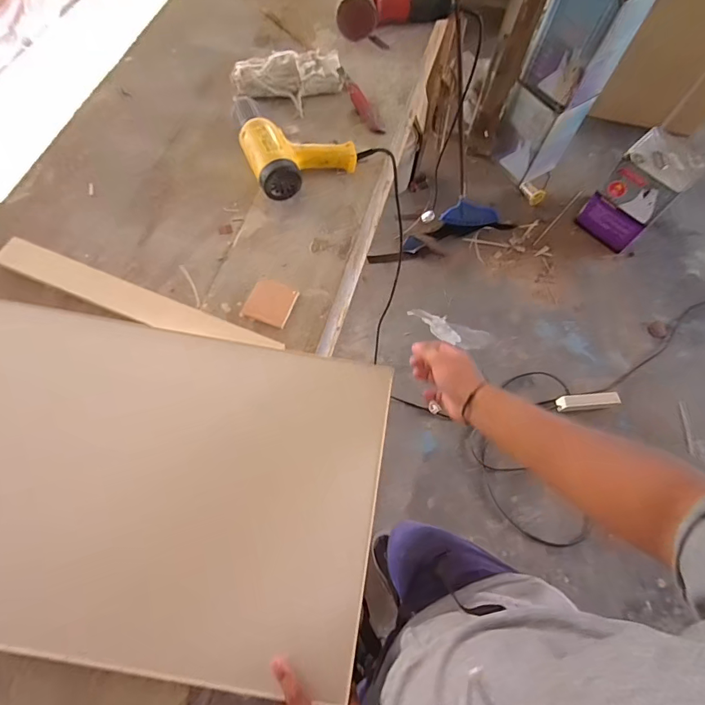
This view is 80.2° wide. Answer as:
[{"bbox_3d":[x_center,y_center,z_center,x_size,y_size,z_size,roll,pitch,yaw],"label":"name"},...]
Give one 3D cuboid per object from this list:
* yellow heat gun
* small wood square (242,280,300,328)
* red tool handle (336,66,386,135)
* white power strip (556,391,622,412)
[{"bbox_3d":[-0.116,-0.400,0.762,0.179,0.071,0.231,-24,70,-10],"label":"yellow heat gun"},{"bbox_3d":[-0.129,-0.079,0.664,0.072,0.010,0.073,20,69,7],"label":"small wood square"},{"bbox_3d":[0.015,-0.500,0.834,0.033,0.023,0.176,-20,69,-9],"label":"red tool handle"},{"bbox_3d":[0.806,0.167,1.430,0.191,0.041,0.051,-4,68,-5],"label":"white power strip"}]

